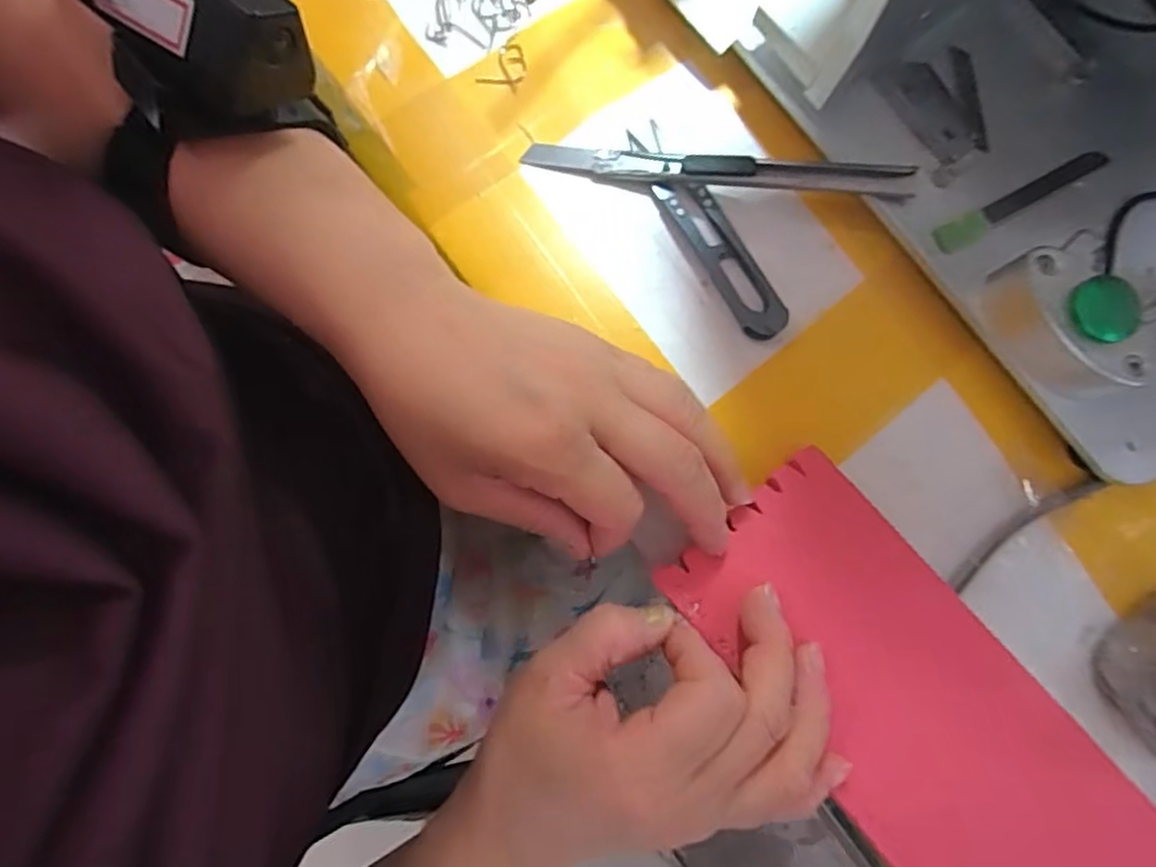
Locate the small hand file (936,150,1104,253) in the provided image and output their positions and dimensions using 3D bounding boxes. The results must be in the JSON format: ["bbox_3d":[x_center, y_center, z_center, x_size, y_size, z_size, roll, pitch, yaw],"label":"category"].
[{"bbox_3d":[0.177,-0.092,0.265,0.083,0.004,0.012,-27,81,-6],"label":"small hand file"}]

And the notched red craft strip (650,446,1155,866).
[{"bbox_3d":[0.176,0.166,0.218,0.082,0.008,0.363,-38,80,-8],"label":"notched red craft strip"}]

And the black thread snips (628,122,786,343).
[{"bbox_3d":[0.052,-0.082,0.270,0.021,0.009,0.100,-31,81,-7],"label":"black thread snips"}]

